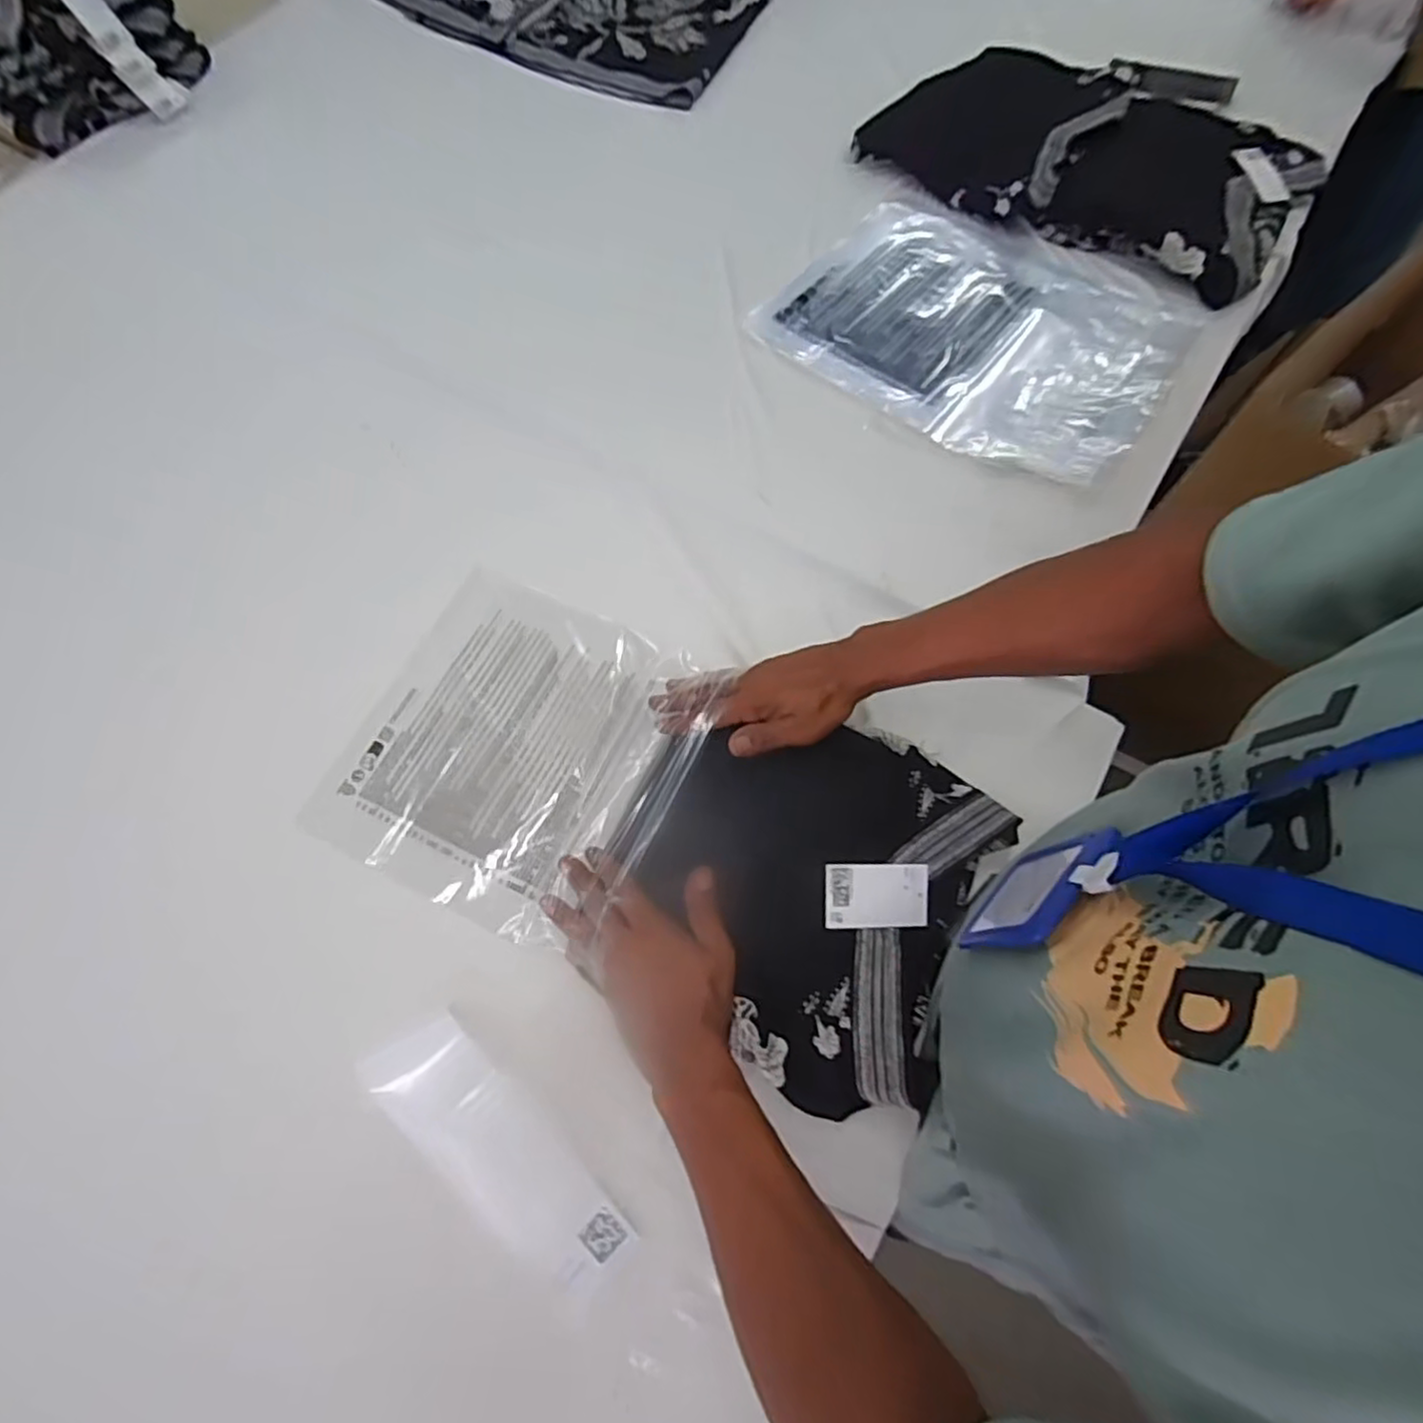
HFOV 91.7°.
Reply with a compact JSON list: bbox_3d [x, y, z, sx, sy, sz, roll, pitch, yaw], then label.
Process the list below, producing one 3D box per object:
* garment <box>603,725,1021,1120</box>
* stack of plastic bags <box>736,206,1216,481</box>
[{"bbox_3d":[0.064,0.120,0.515,0.258,0.050,0.259,28,71,5],"label":"garment"},{"bbox_3d":[0.288,-0.430,0.765,0.416,0.021,0.307,36,73,16],"label":"stack of plastic bags"}]

